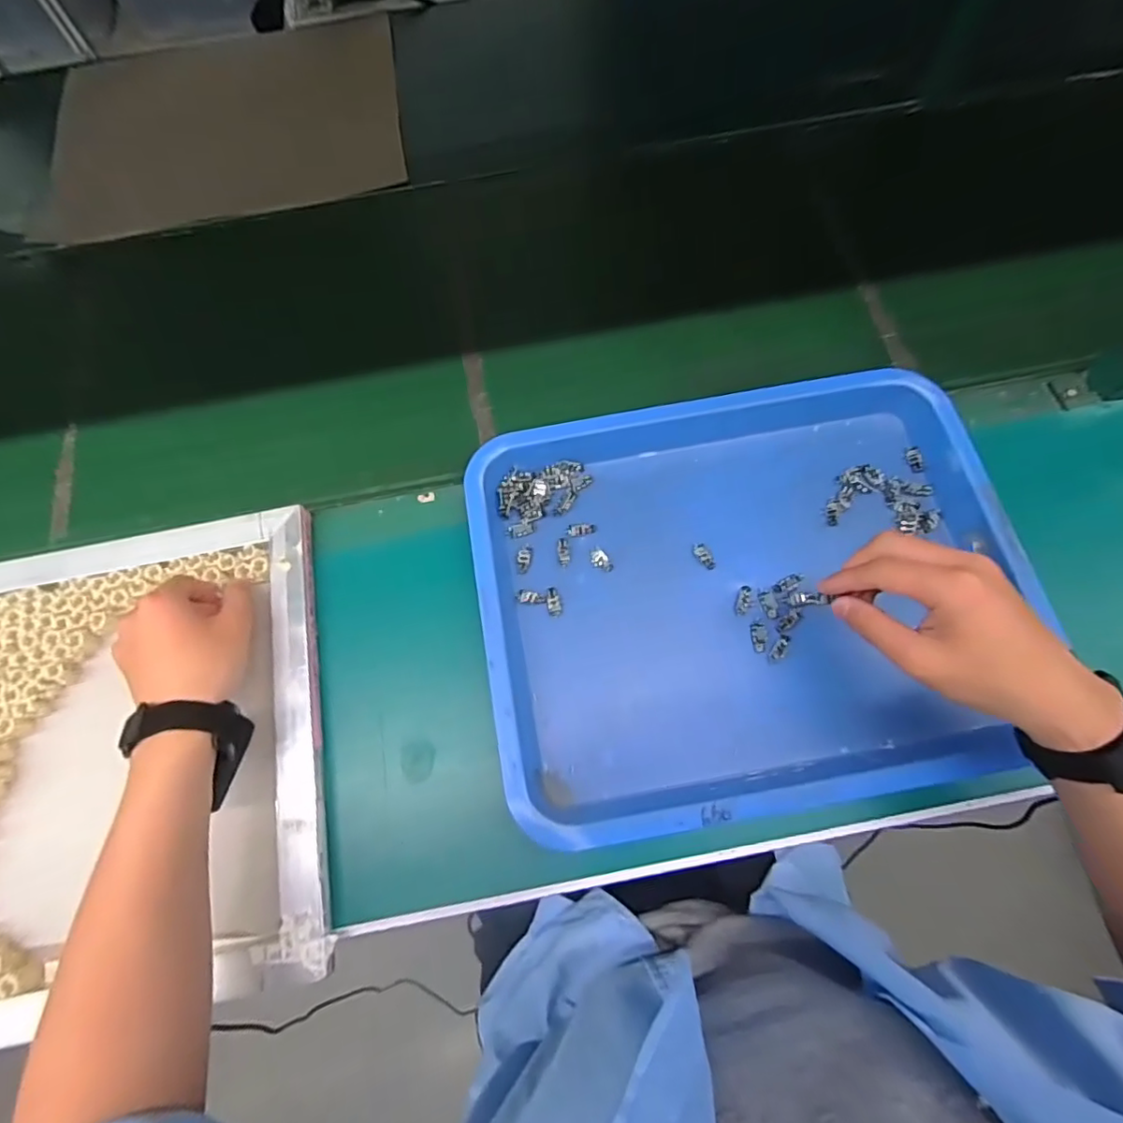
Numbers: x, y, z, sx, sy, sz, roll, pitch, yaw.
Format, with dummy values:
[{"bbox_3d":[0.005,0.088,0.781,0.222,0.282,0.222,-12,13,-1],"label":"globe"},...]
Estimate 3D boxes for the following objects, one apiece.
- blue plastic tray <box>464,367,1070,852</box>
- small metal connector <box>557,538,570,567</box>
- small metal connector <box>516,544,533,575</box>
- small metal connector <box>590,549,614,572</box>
[{"bbox_3d":[0.149,0.016,0.478,0.421,0.042,0.354,-10,70,-2],"label":"blue plastic tray"},{"bbox_3d":[0.002,-0.009,0.502,0.010,0.004,0.026,-6,70,0],"label":"small metal connector"},{"bbox_3d":[-0.033,-0.003,0.503,0.014,0.004,0.028,8,71,5],"label":"small metal connector"},{"bbox_3d":[0.034,-0.001,0.496,0.014,0.004,0.025,-38,73,-11],"label":"small metal connector"}]

